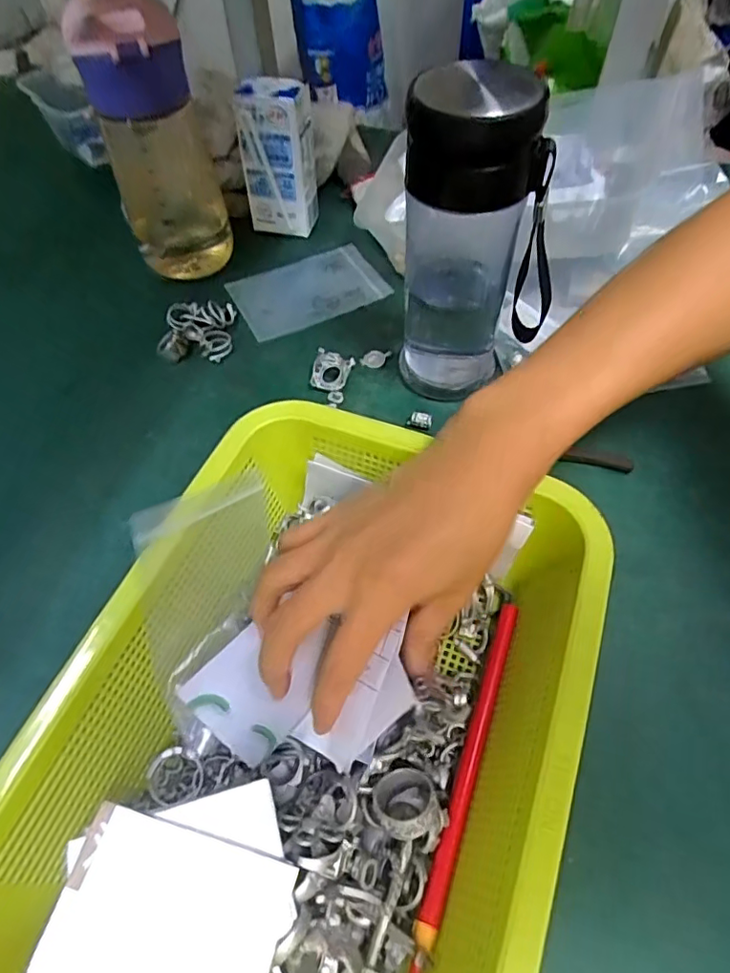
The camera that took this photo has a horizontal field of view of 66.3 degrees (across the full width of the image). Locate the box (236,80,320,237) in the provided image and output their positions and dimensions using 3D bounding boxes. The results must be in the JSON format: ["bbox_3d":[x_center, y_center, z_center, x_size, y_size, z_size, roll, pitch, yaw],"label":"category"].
[{"bbox_3d":[-0.073,-0.281,0.474,0.062,0.119,0.047,14,58,11],"label":"box"}]

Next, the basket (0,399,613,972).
[{"bbox_3d":[-0.019,0.100,0.244,0.195,0.078,0.257,20,59,14],"label":"basket"}]

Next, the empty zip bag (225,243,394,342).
[{"bbox_3d":[-0.048,-0.166,0.467,0.121,0.004,0.079,-25,59,-15],"label":"empty zip bag"}]

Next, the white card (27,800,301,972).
[{"bbox_3d":[-0.069,0.155,0.200,0.077,0.004,0.054,22,61,-4],"label":"white card"}]

